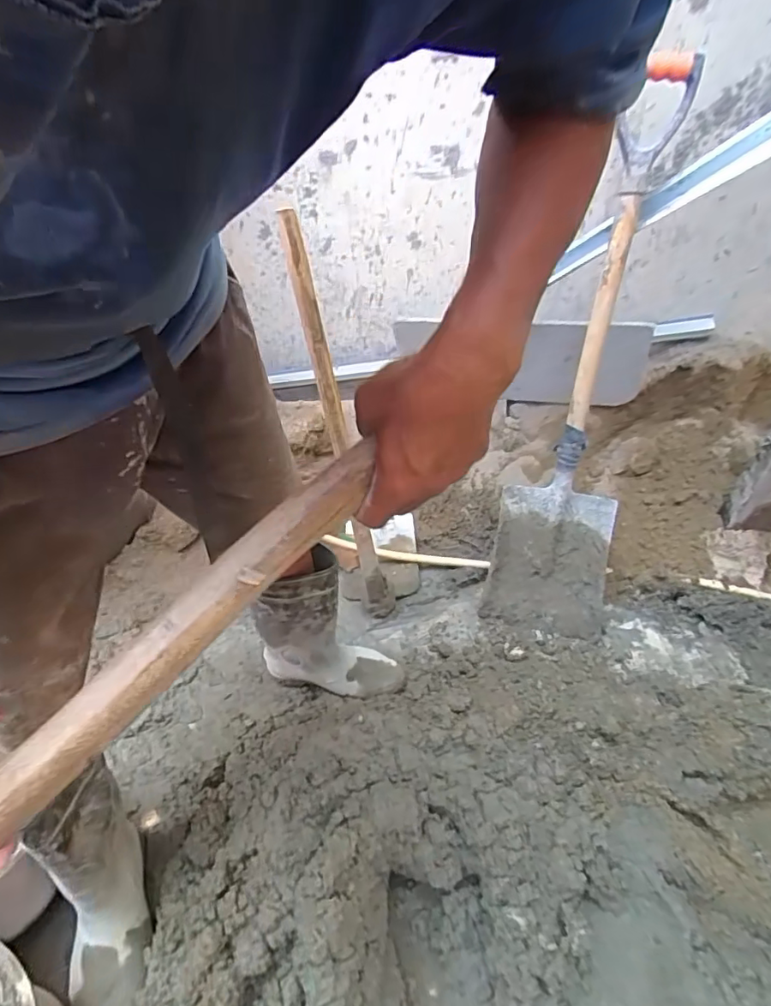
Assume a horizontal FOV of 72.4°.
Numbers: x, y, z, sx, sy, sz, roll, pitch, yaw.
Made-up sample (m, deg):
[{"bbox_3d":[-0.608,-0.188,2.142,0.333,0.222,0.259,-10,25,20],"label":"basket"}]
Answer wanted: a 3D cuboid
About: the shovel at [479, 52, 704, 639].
[{"bbox_3d":[0.374,-0.203,0.962,0.230,0.981,0.111,10,21,8],"label":"shovel"}]

